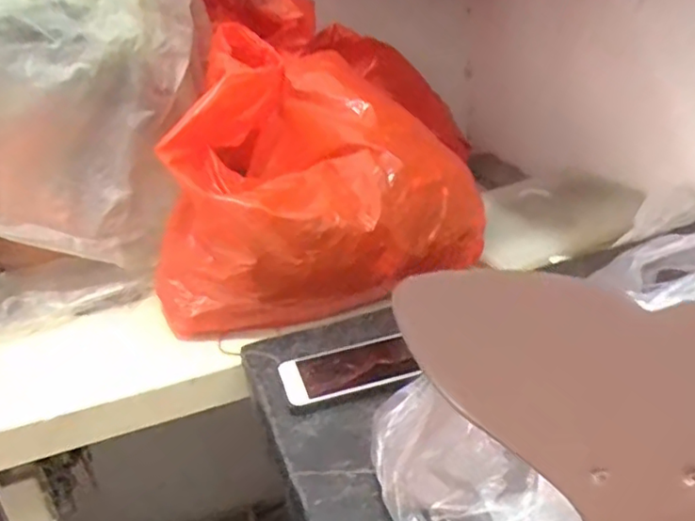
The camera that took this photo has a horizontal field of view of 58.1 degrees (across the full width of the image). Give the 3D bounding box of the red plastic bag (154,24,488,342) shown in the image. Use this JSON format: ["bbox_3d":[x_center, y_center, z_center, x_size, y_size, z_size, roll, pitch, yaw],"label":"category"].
[{"bbox_3d":[-0.063,-0.106,0.710,0.332,0.239,0.307,-13,26,-18],"label":"red plastic bag"}]

